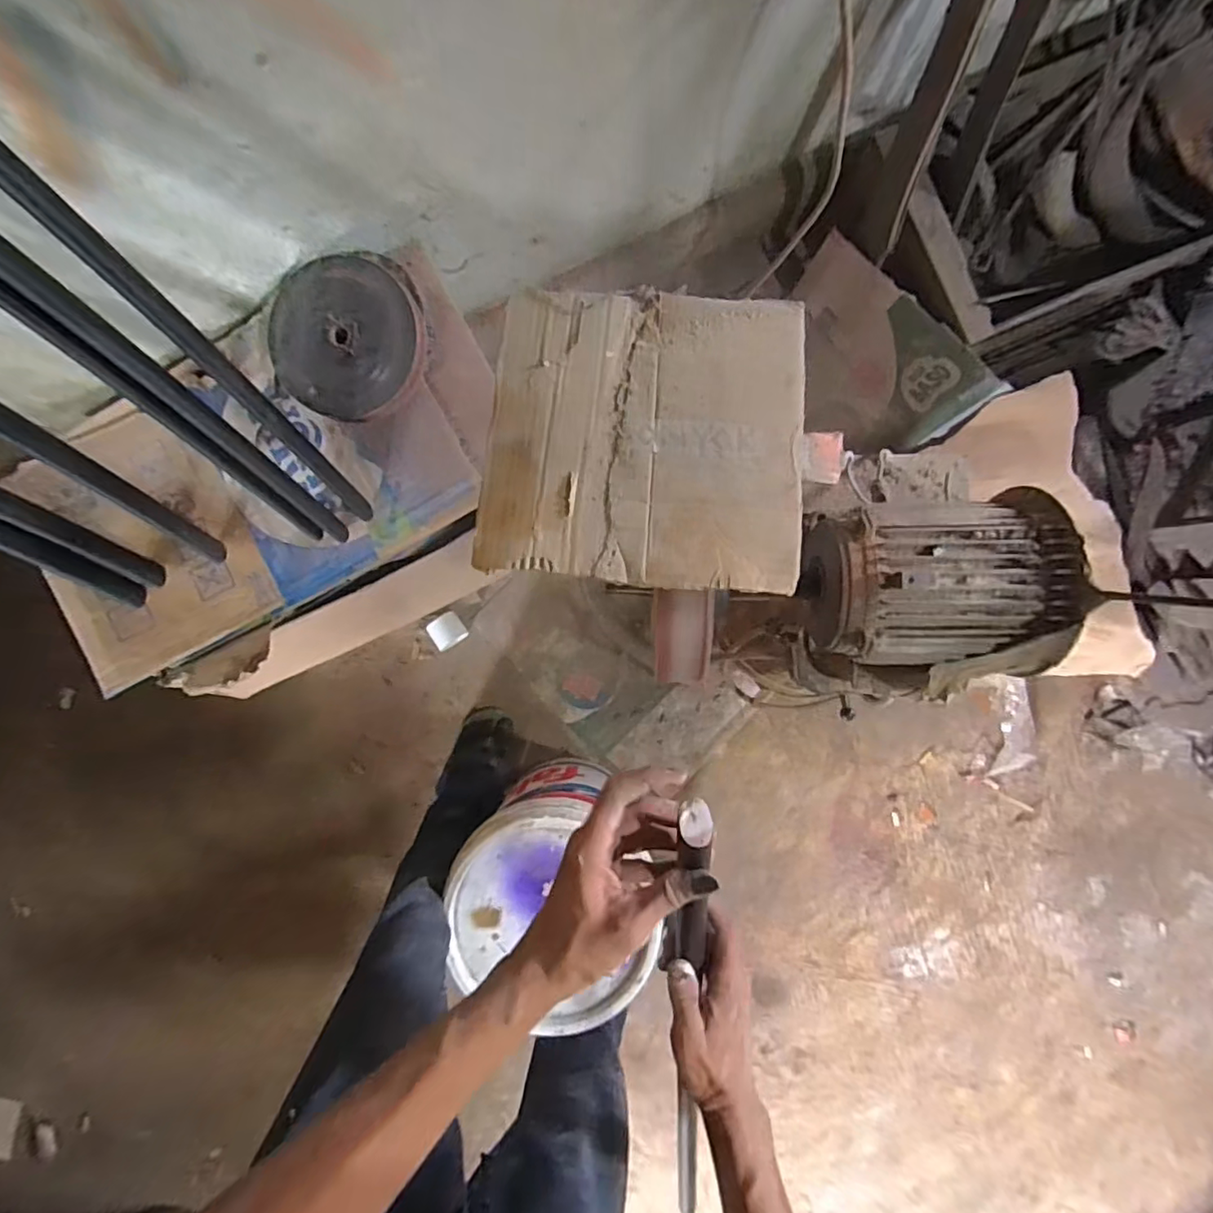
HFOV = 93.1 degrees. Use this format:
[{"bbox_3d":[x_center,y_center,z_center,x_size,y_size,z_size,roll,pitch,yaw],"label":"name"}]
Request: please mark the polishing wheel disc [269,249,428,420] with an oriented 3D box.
[{"bbox_3d":[-0.321,-0.339,0.715,0.179,0.042,0.197,41,92,1],"label":"polishing wheel disc"}]

